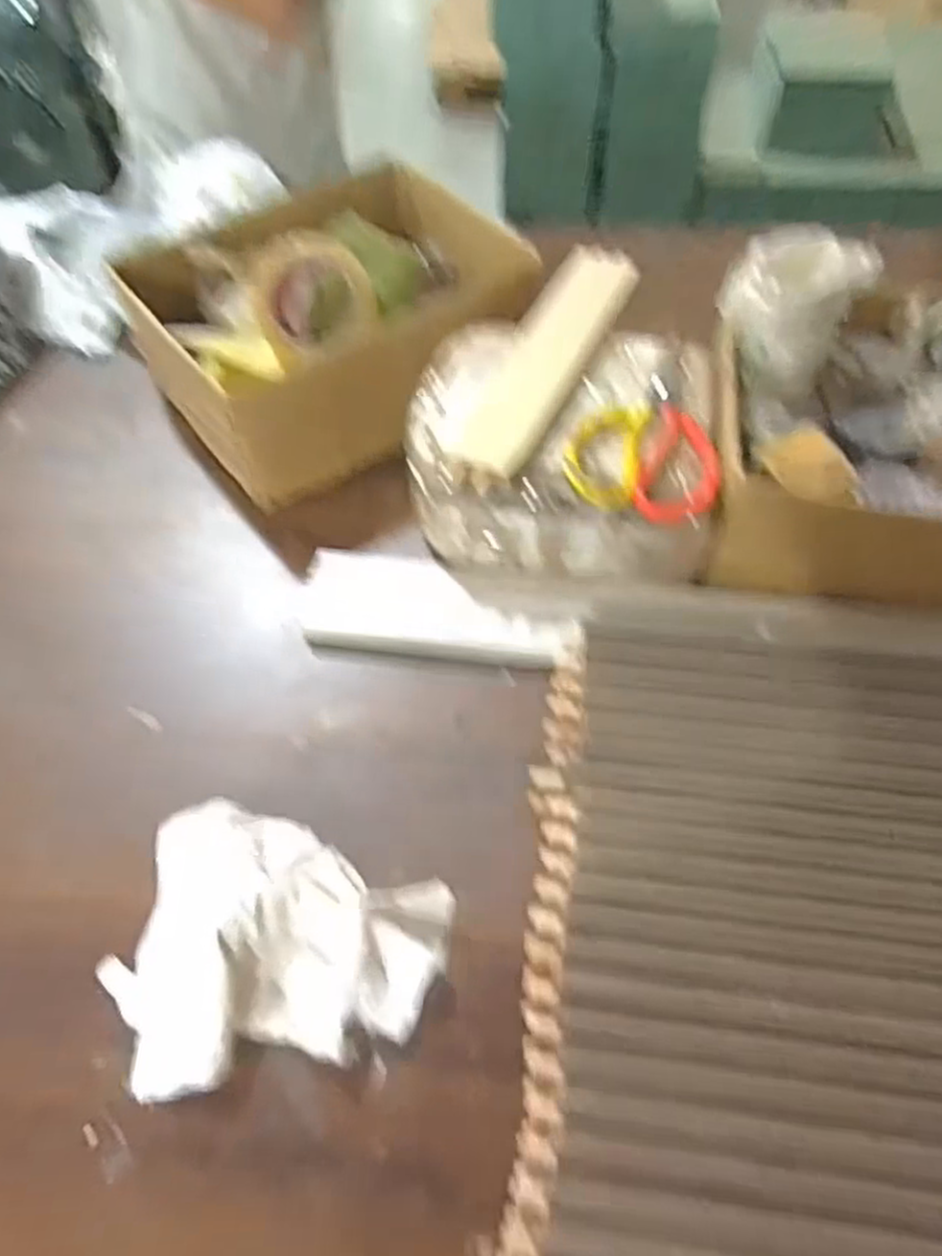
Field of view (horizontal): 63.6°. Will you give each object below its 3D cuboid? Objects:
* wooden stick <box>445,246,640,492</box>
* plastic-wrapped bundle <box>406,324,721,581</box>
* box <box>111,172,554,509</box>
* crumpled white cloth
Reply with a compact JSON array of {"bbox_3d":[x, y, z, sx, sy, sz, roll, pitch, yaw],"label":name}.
[{"bbox_3d":[0.061,-0.223,0.612,0.068,0.014,0.296,20,61,16],"label":"wooden stick"},{"bbox_3d":[0.074,-0.143,0.620,0.228,0.103,0.189,2,58,6],"label":"plastic-wrapped bundle"},{"bbox_3d":[-0.112,-0.291,0.711,0.339,0.111,0.244,-33,61,-15],"label":"box"},{"bbox_3d":[-0.122,0.198,0.450,0.194,0.053,0.164,14,60,14],"label":"crumpled white cloth"}]

